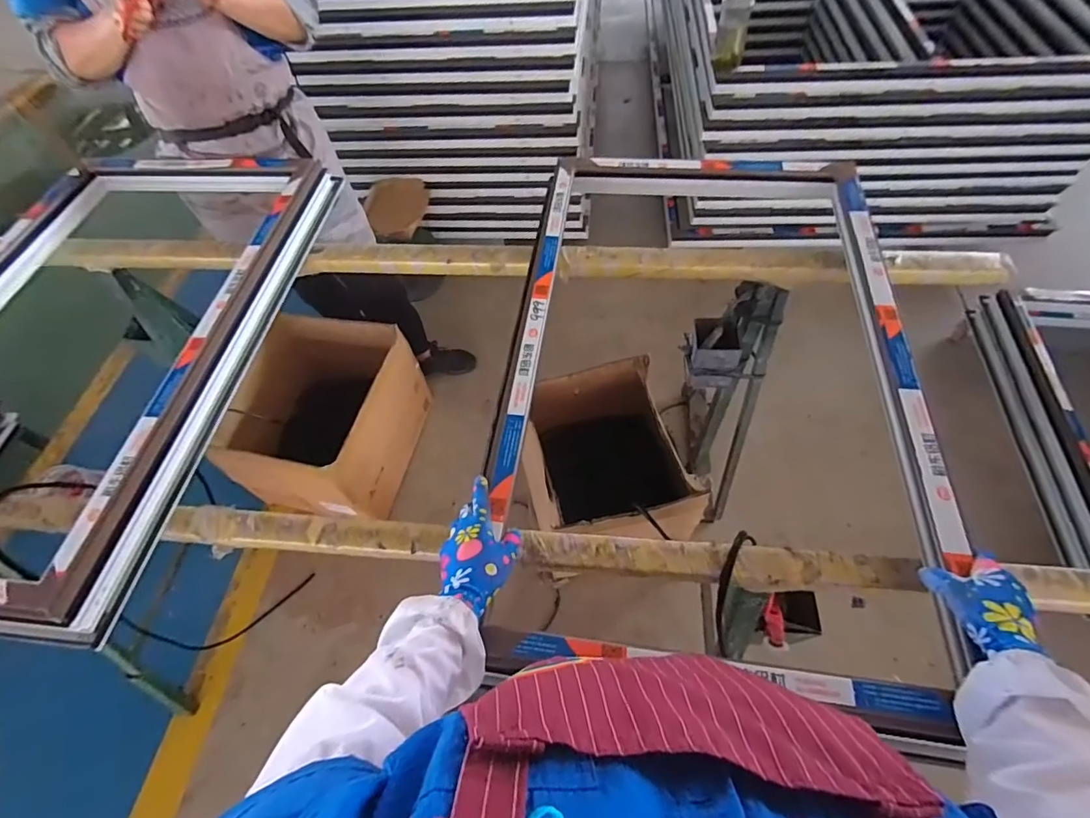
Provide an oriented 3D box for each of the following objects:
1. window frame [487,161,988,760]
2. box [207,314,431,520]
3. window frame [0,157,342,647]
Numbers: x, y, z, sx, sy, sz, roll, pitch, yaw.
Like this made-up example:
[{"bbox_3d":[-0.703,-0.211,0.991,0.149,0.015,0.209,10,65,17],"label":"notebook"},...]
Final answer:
[{"bbox_3d":[0.239,-0.097,0.775,0.589,0.043,0.989,6,57,8],"label":"window frame"},{"bbox_3d":[-0.640,0.027,1.514,0.416,0.354,0.495,8,59,9],"label":"box"},{"bbox_3d":[-0.825,-0.143,0.909,0.622,0.095,0.968,3,58,6],"label":"window frame"}]

